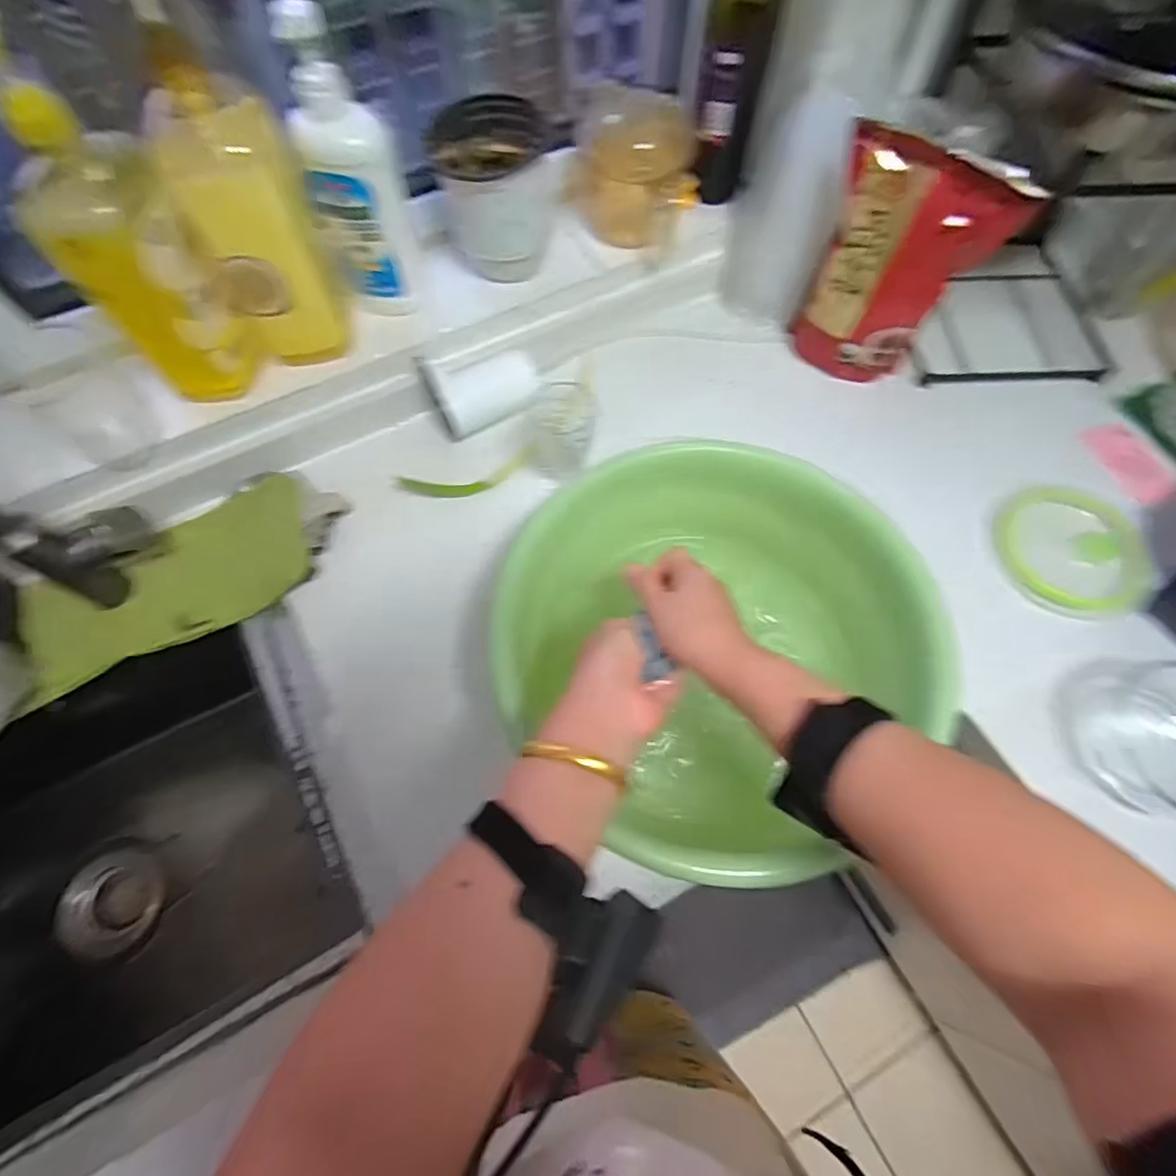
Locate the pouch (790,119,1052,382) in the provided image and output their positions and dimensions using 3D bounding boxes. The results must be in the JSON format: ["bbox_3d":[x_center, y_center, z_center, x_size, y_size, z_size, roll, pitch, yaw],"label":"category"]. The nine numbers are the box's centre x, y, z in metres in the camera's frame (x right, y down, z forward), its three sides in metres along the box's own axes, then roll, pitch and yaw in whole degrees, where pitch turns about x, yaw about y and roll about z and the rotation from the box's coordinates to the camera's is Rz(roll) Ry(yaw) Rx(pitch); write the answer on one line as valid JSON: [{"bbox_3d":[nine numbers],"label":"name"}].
[{"bbox_3d":[0.316,-0.324,0.612,0.154,0.249,0.048,24,68,11],"label":"pouch"}]

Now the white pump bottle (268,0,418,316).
[{"bbox_3d":[-0.212,-0.366,0.530,0.079,0.239,0.051,-16,66,-7],"label":"white pump bottle"}]

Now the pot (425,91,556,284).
[{"bbox_3d":[-0.095,-0.415,0.617,0.117,0.146,0.109,-4,66,-1],"label":"pot"}]

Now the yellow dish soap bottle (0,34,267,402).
[{"bbox_3d":[-0.374,-0.277,0.469,0.061,0.268,0.091,40,72,17],"label":"yellow dish soap bottle"}]

